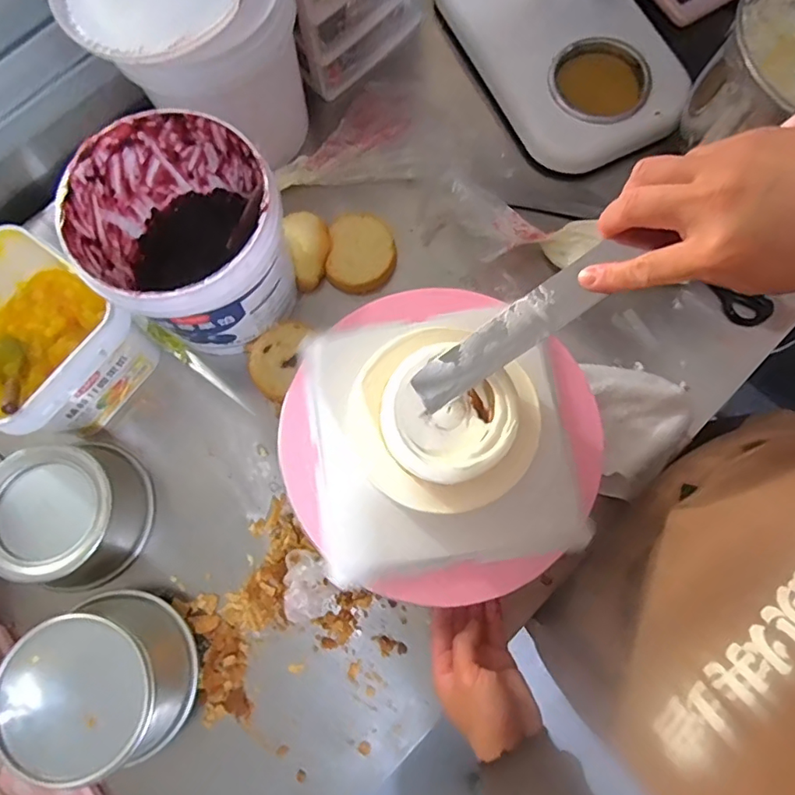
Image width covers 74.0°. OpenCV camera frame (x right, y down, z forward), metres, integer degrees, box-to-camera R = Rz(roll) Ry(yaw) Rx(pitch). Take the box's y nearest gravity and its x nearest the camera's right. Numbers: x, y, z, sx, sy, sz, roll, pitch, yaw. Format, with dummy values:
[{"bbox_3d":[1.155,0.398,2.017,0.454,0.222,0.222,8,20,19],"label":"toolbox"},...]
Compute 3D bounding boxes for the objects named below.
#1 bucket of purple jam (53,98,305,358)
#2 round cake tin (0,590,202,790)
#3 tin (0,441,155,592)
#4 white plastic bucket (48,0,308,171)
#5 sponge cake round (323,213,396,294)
[{"bbox_3d":[-0.216,-0.163,0.566,0.188,0.162,0.194,0,76,1],"label":"bucket of purple jam"},{"bbox_3d":[-0.280,0.266,0.505,0.142,0.113,0.138,0,76,1],"label":"round cake tin"},{"bbox_3d":[-0.349,0.129,0.573,0.145,0.107,0.146,44,81,11],"label":"tin"},{"bbox_3d":[-0.230,-0.399,0.601,0.226,0.172,0.190,34,79,9],"label":"white plastic bucket"},{"bbox_3d":[-0.044,-0.179,0.658,0.081,0.030,0.091,8,76,3],"label":"sponge cake round"}]

